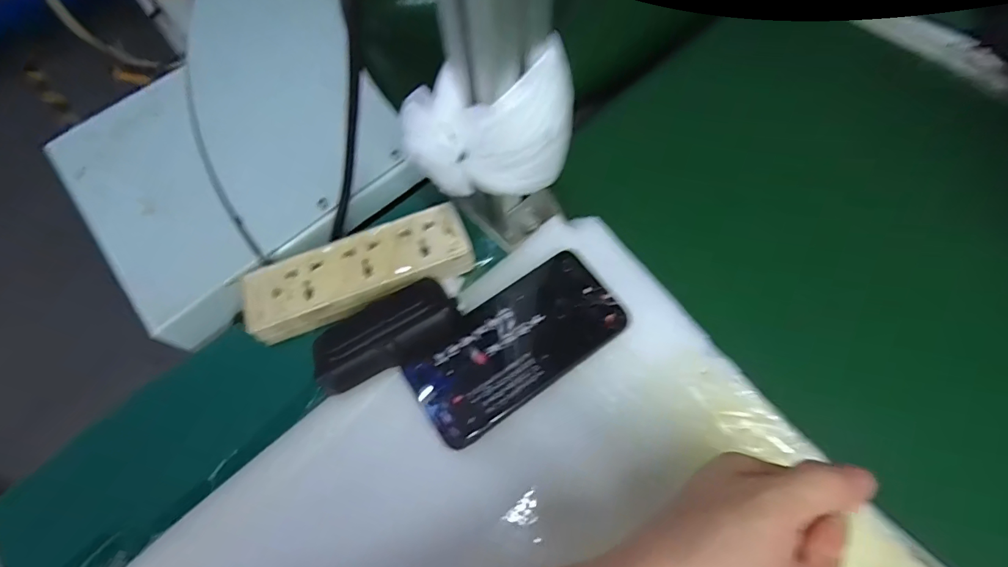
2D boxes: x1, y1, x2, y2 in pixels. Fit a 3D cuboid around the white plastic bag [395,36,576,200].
[{"bbox_3d":[-0.010,-0.090,0.275,0.100,0.080,0.052,2,65,4],"label":"white plastic bag"}]

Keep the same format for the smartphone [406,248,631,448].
[{"bbox_3d":[0.009,0.041,0.329,0.152,0.010,0.078,-35,68,-13],"label":"smartphone"}]

